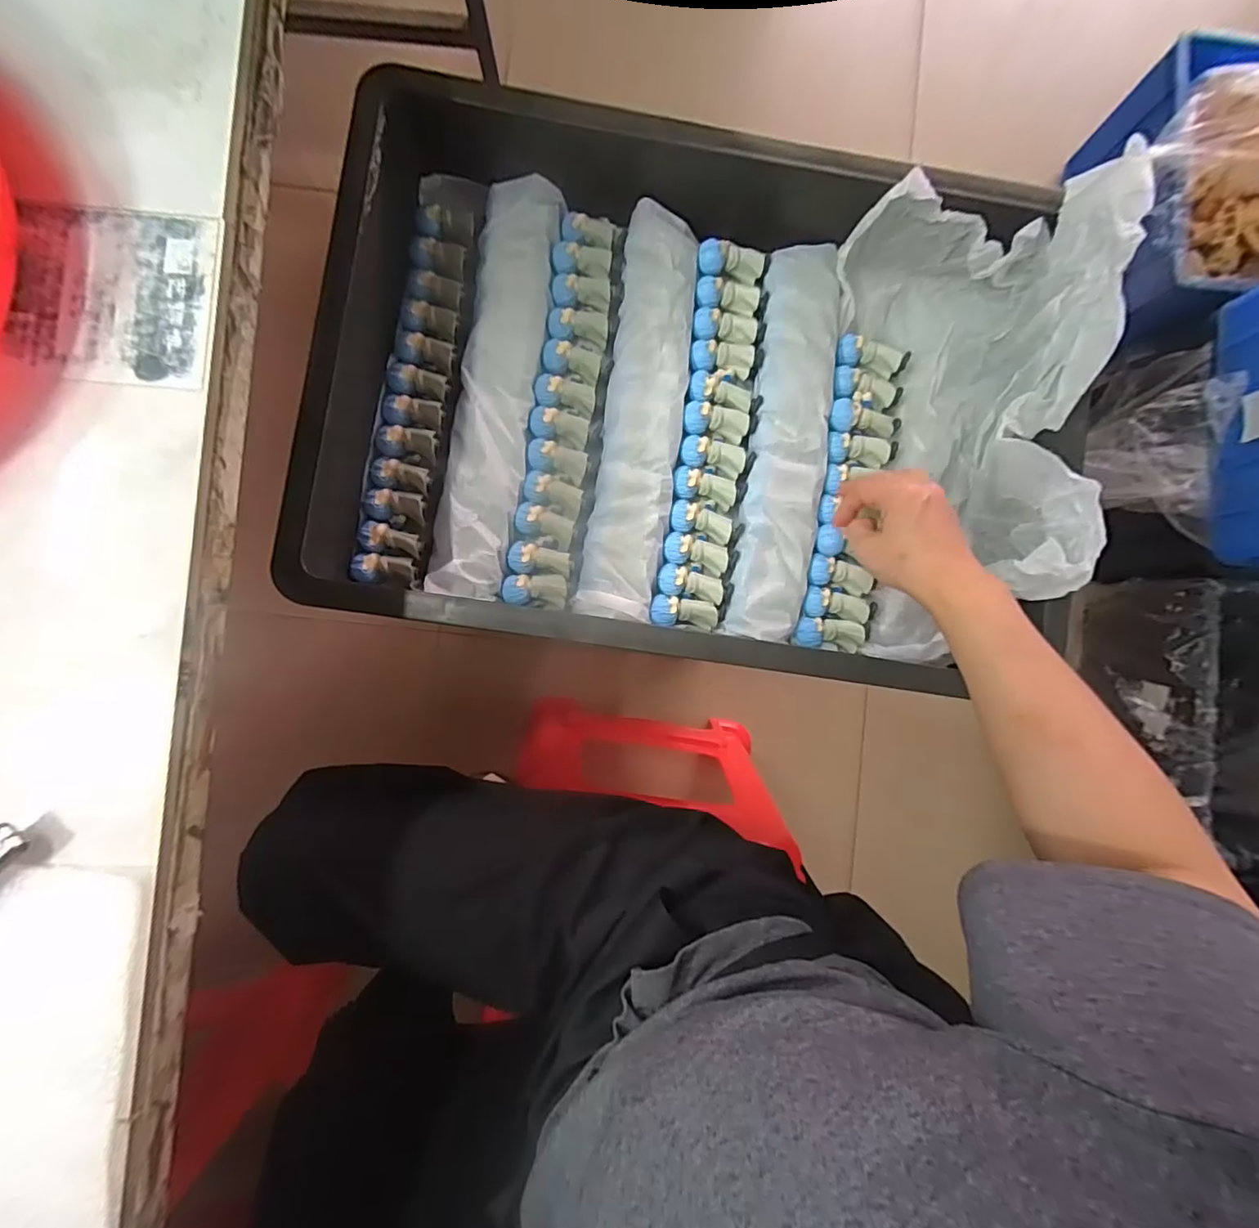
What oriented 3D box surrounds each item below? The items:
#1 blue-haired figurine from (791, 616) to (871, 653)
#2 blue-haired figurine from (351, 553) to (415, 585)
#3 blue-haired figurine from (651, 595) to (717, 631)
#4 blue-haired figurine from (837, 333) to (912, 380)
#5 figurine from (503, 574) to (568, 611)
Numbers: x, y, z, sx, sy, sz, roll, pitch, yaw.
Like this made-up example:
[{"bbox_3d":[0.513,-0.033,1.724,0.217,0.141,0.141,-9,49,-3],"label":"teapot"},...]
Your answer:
[{"bbox_3d":[0.177,0.018,0.472,0.068,0.016,0.027,5,87,-2],"label":"blue-haired figurine"},{"bbox_3d":[-0.203,-0.037,0.451,0.054,0.014,0.024,6,87,-2],"label":"blue-haired figurine"},{"bbox_3d":[0.047,0.000,0.467,0.056,0.016,0.025,9,87,-2],"label":"blue-haired figurine"},{"bbox_3d":[0.216,-0.231,0.487,0.062,0.018,0.025,13,87,-1],"label":"blue-haired figurine"},{"bbox_3d":[-0.080,-0.020,0.466,0.053,0.021,0.028,7,87,-2],"label":"figurine"}]

